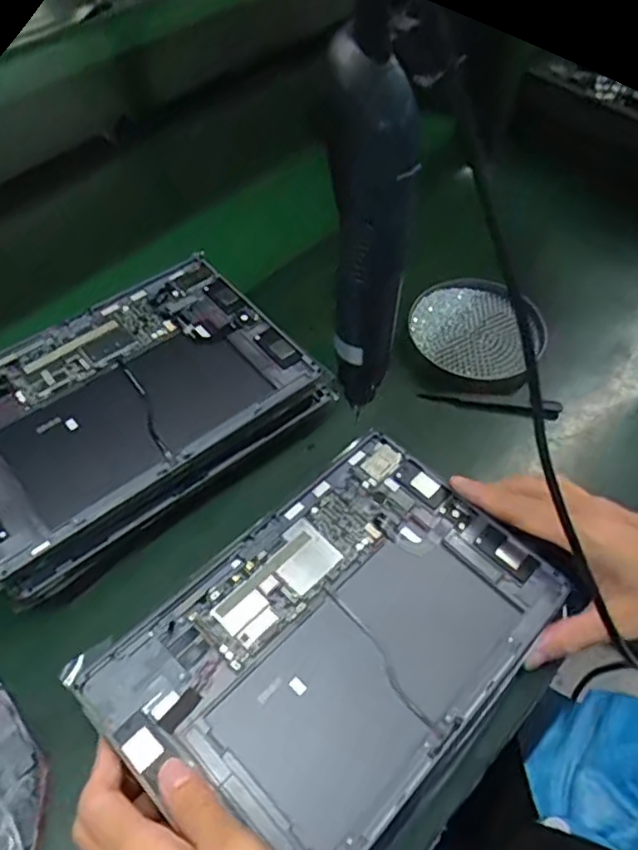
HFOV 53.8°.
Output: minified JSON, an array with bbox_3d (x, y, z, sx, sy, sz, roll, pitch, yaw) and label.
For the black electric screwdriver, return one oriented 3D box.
[{"bbox_3d":[0.025,-0.086,0.320,0.035,0.193,0.041,-4,53,0],"label":"black electric screwdriver"}]

